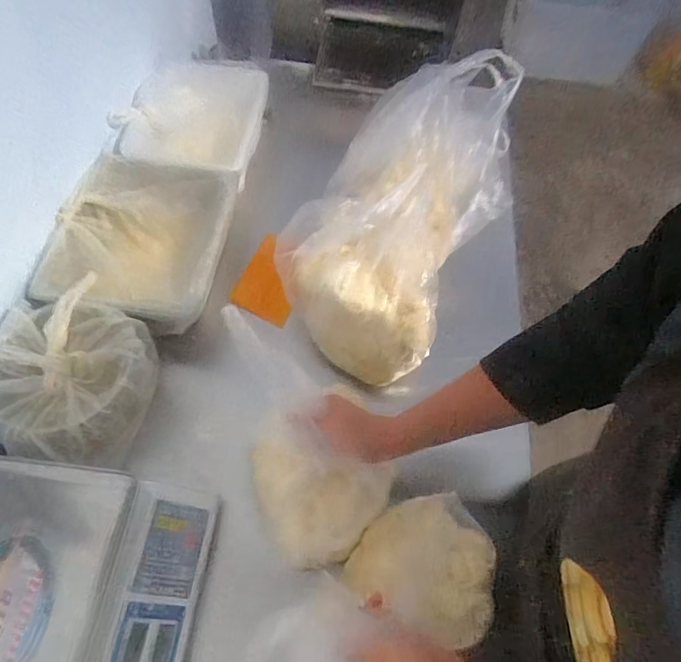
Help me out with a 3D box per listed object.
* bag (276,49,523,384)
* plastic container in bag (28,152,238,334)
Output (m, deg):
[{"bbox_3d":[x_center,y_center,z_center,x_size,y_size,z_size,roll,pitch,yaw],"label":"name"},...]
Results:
[{"bbox_3d":[0.107,-0.202,0.766,0.267,0.130,0.534,25,81,10],"label":"bag"},{"bbox_3d":[-0.335,-0.153,0.821,0.267,0.122,0.324,10,61,2],"label":"plastic container in bag"}]

